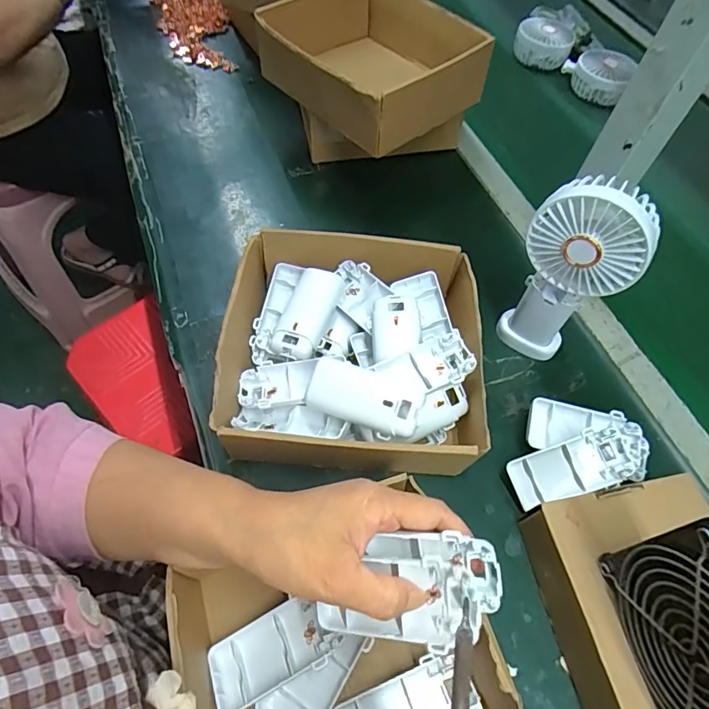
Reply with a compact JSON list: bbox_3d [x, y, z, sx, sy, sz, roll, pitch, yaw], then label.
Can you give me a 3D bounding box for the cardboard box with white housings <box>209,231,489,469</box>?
[{"bbox_3d":[-0.004,0.001,0.429,0.219,0.075,0.215,3,61,0],"label":"cardboard box with white housings"}]

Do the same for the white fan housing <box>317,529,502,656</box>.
[{"bbox_3d":[0.028,0.134,0.275,0.105,0.018,0.057,-5,91,14],"label":"white fan housing"}]

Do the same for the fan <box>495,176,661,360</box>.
[{"bbox_3d":[0.176,-0.060,0.410,0.086,0.189,0.036,30,64,14],"label":"fan"}]

